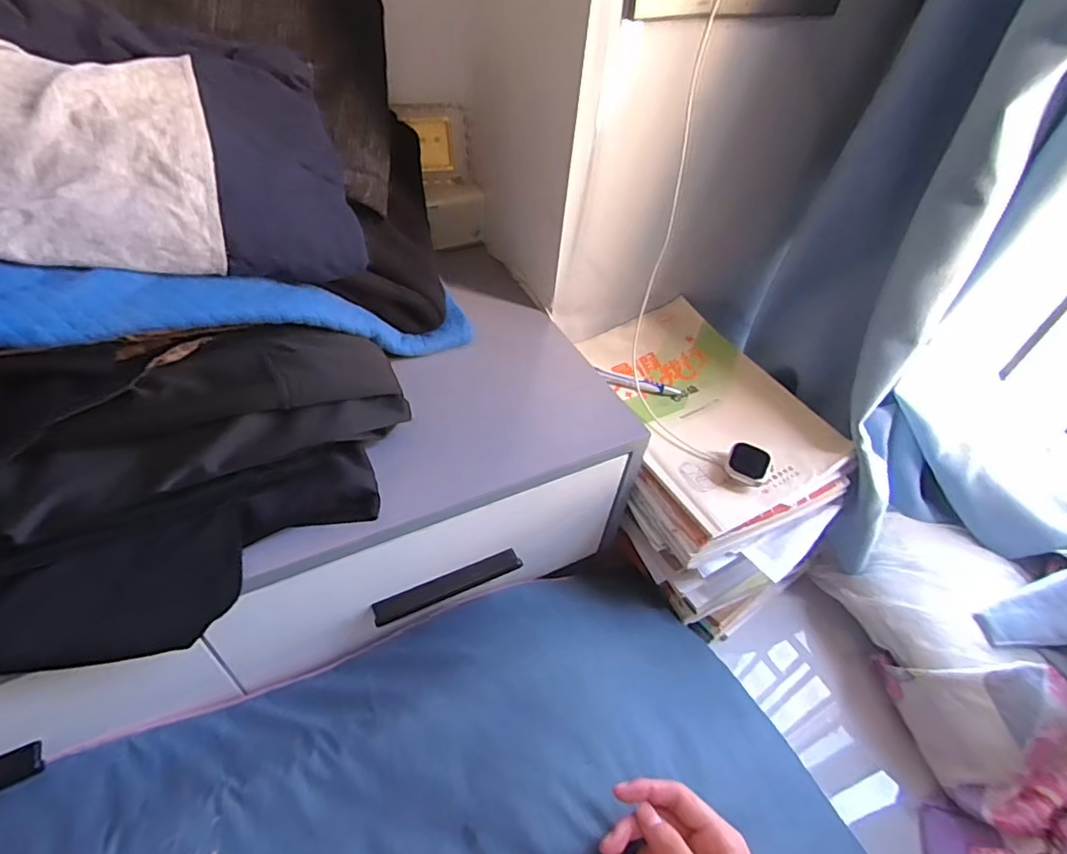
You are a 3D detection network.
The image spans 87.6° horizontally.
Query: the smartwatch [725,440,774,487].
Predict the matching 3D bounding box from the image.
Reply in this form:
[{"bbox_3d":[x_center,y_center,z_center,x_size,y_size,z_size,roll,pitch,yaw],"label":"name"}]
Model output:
[{"bbox_3d":[0.220,0.037,0.564,0.044,0.018,0.047,27,48,19],"label":"smartwatch"}]

